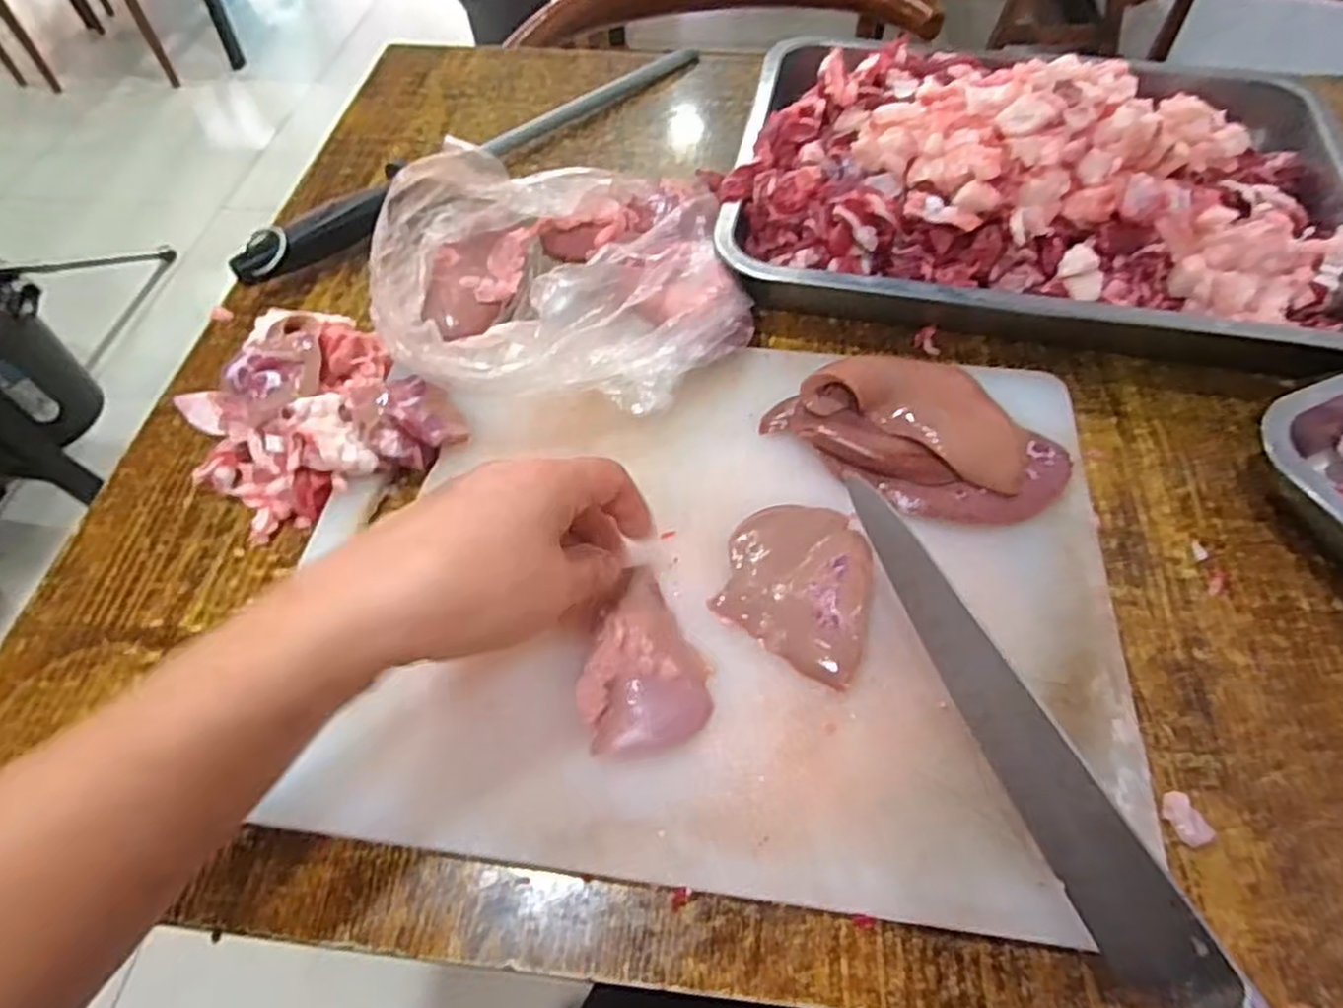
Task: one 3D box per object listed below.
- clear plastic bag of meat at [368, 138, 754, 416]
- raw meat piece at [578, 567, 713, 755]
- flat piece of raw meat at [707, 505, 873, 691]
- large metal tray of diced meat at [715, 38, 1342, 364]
[{"bbox_3d":[-0.059,-0.137,0.431,0.196,0.087,0.184,-10,57,-4],"label":"clear plastic bag of meat"},{"bbox_3d":[-0.011,0.067,0.330,0.054,0.020,0.079,-1,56,1],"label":"raw meat piece"},{"bbox_3d":[0.059,0.035,0.353,0.068,0.017,0.085,16,58,12],"label":"flat piece of raw meat"},{"bbox_3d":[0.242,-0.230,0.486,0.385,0.093,0.293,10,57,9],"label":"large metal tray of diced meat"}]

